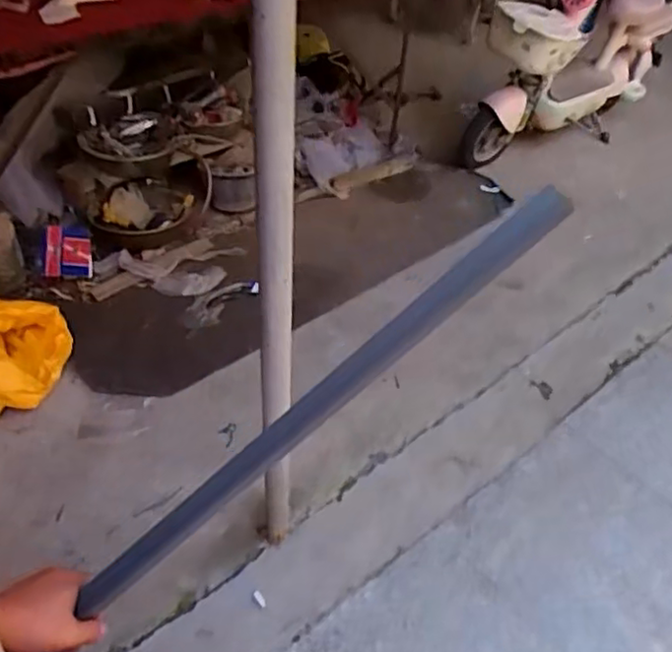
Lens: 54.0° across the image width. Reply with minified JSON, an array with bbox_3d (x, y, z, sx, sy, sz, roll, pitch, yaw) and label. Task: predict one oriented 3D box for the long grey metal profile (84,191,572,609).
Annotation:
[{"bbox_3d":[-0.032,0.092,0.667,0.639,0.034,0.025,-41,51,11],"label":"long grey metal profile"}]

